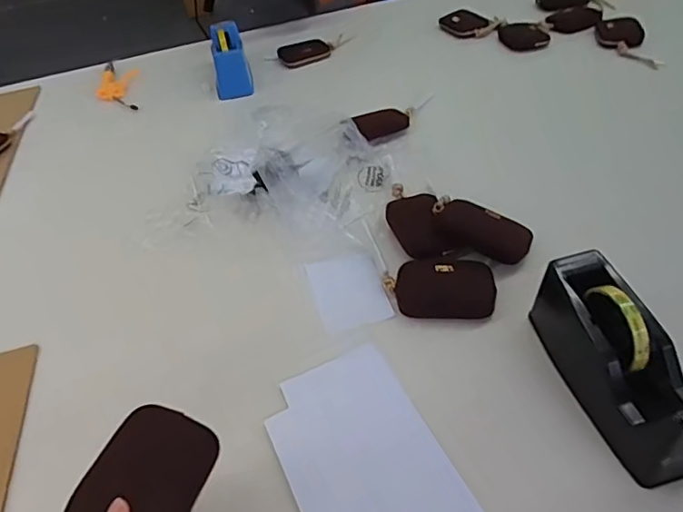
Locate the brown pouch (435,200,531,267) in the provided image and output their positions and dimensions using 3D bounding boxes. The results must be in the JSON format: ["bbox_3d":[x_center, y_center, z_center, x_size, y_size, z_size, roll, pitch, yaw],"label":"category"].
[{"bbox_3d":[0.187,-0.035,0.666,0.125,0.024,0.067,31,56,33],"label":"brown pouch"}]

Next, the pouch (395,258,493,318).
[{"bbox_3d":[0.124,0.036,0.619,0.115,0.030,0.081,4,45,12],"label":"pouch"}]

